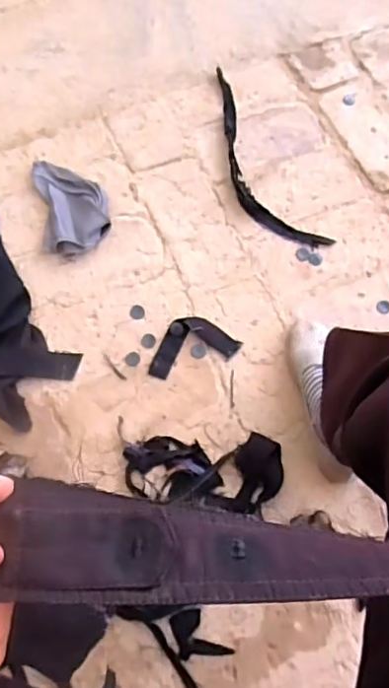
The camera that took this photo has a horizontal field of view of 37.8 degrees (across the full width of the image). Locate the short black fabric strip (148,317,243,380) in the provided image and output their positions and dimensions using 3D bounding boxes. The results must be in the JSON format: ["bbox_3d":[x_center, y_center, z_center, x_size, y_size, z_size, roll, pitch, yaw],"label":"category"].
[{"bbox_3d":[-0.005,-0.003,0.843,0.135,0.014,0.077,-17,70,-7],"label":"short black fabric strip"}]

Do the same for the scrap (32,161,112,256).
[{"bbox_3d":[-0.199,-0.232,0.918,0.107,0.038,0.179,-11,70,-5],"label":"scrap"}]

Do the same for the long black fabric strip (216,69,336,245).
[{"bbox_3d":[0.092,-0.312,0.958,0.104,0.018,0.392,-25,72,-10],"label":"long black fabric strip"}]

